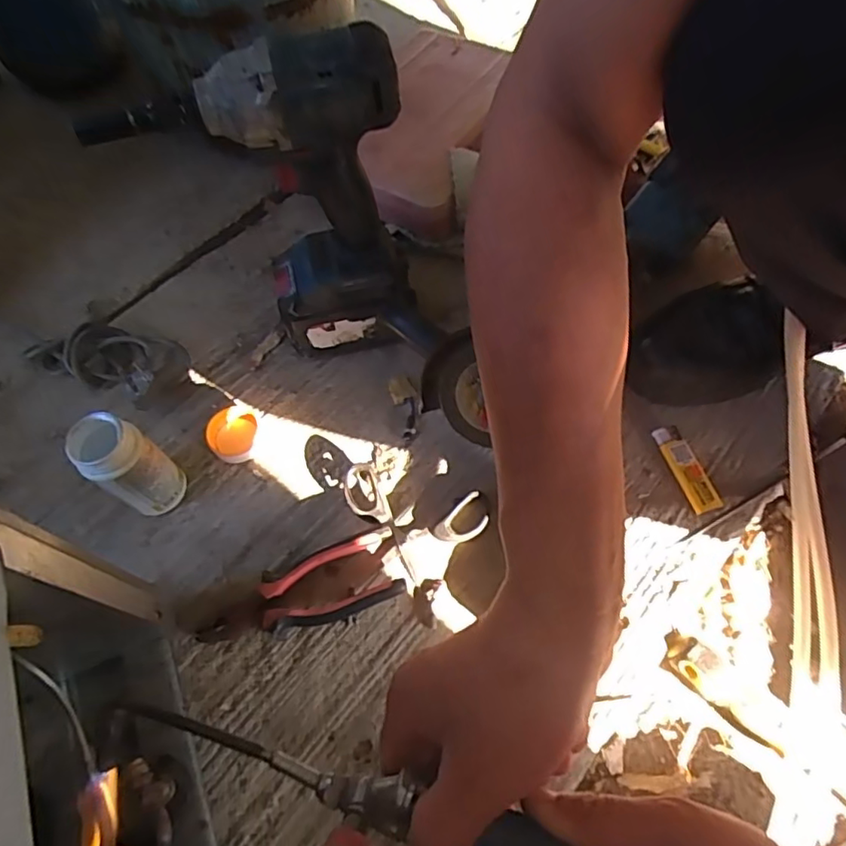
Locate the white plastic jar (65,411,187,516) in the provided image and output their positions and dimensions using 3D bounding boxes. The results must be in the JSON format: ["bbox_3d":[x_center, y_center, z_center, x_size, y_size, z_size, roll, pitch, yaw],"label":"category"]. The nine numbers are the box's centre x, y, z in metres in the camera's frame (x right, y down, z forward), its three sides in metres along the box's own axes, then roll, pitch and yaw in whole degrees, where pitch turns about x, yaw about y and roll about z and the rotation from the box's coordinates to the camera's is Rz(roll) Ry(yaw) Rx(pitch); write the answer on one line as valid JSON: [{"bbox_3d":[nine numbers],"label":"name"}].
[{"bbox_3d":[-0.231,0.035,0.454,0.049,0.110,0.047,1,63,-1],"label":"white plastic jar"}]

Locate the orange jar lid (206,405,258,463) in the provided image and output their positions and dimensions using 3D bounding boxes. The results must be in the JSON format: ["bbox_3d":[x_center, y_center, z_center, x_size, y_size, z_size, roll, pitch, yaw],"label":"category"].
[{"bbox_3d":[-0.171,0.010,0.514,0.039,0.017,0.050,0,63,-2],"label":"orange jar lid"}]

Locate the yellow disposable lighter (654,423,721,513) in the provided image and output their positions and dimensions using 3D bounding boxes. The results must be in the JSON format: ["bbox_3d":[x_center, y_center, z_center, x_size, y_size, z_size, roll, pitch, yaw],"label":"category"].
[{"bbox_3d":[0.227,0.038,0.493,0.024,0.011,0.080,-14,64,-9],"label":"yellow disposable lighter"}]

